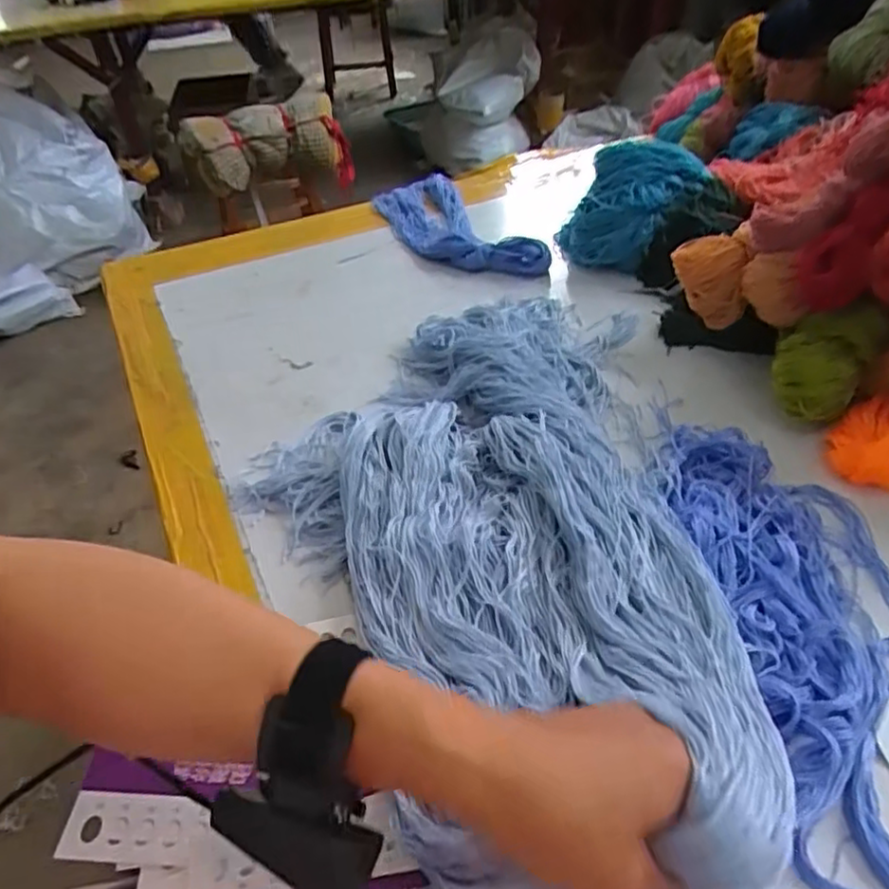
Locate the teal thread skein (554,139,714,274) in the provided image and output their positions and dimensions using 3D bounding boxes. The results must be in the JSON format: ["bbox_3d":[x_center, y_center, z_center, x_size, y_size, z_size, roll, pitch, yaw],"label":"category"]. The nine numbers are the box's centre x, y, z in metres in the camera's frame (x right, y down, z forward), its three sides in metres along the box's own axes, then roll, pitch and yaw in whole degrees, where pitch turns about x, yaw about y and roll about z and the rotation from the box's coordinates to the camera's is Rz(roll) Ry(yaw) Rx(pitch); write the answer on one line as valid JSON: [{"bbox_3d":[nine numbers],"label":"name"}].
[{"bbox_3d":[0.204,-0.255,0.720,0.145,0.107,0.103,-2,43,1],"label":"teal thread skein"}]

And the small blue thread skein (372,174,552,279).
[{"bbox_3d":[0.002,-0.263,0.795,0.117,0.030,0.286,-18,45,-16],"label":"small blue thread skein"}]

